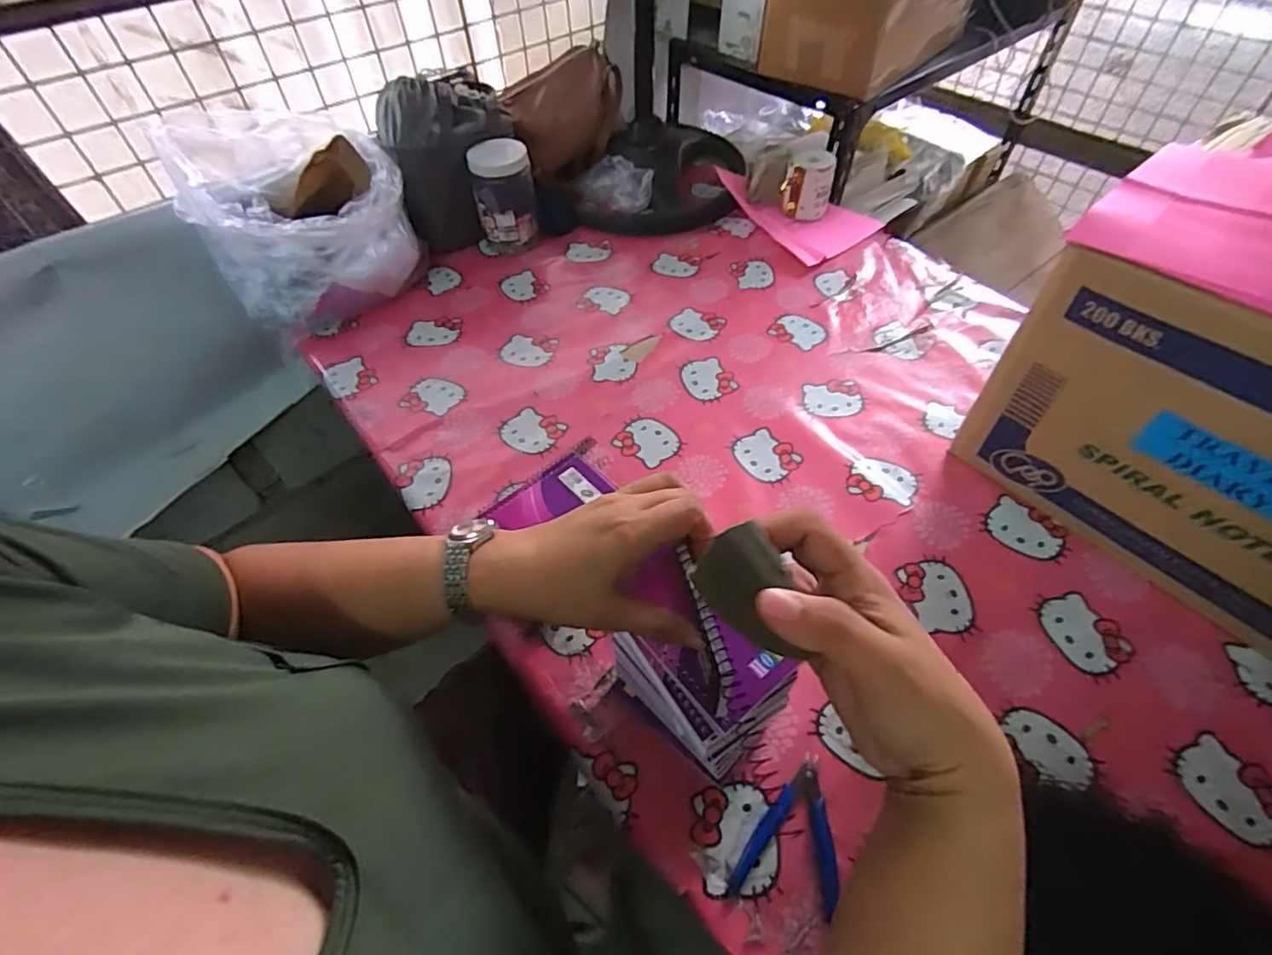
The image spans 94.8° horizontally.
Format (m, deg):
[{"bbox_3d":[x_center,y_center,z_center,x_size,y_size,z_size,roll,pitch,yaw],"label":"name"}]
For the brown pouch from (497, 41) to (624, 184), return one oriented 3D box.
[{"bbox_3d":[-0.120,-0.680,1.096,0.248,0.177,0.063,-36,21,-8],"label":"brown pouch"}]

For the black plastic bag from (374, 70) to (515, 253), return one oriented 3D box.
[{"bbox_3d":[-0.303,-0.529,0.998,0.213,0.249,0.104,-32,58,-21],"label":"black plastic bag"}]

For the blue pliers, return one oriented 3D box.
[{"bbox_3d":[0.132,0.292,0.493,0.081,0.008,0.115,12,53,11],"label":"blue pliers"}]

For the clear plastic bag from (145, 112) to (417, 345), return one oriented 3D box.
[{"bbox_3d":[-0.508,-0.401,0.905,0.293,0.250,0.220,-24,55,-16],"label":"clear plastic bag"}]

